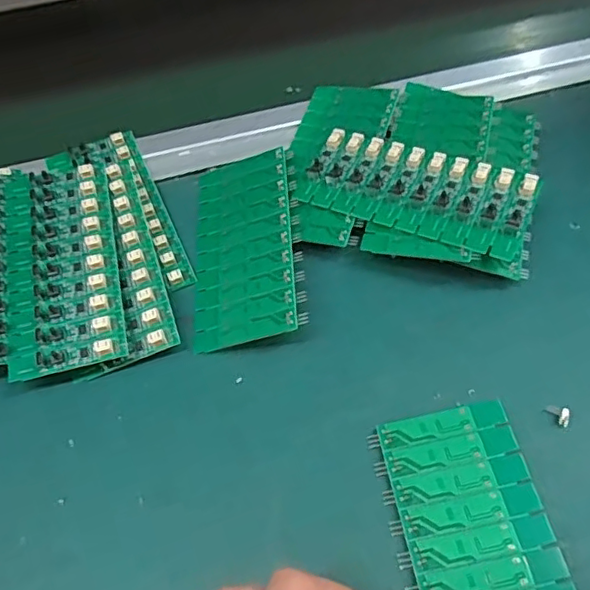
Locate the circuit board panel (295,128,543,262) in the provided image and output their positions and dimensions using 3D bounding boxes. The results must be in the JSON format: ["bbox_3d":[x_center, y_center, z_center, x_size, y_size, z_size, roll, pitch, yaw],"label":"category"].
[{"bbox_3d":[0.074,-0.067,0.351,0.139,0.007,0.069,17,67,20],"label":"circuit board panel"}]

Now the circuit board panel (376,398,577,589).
[{"bbox_3d":[0.084,0.117,0.251,0.061,0.015,0.136,-9,58,-4],"label":"circuit board panel"}]

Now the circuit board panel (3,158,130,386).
[{"bbox_3d":[-0.139,-0.026,0.337,0.062,0.010,0.152,-15,62,-5],"label":"circuit board panel"}]

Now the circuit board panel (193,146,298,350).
[{"bbox_3d":[-0.032,-0.032,0.350,0.063,0.006,0.136,-16,55,17],"label":"circuit board panel"}]

